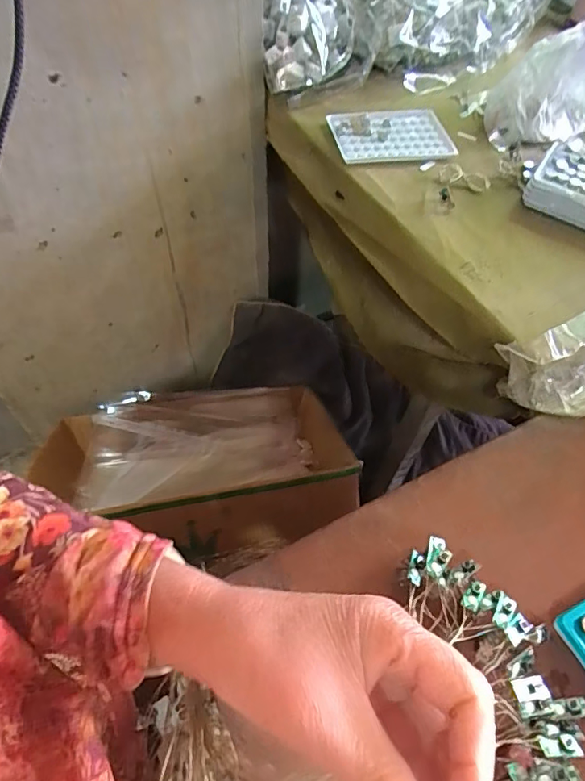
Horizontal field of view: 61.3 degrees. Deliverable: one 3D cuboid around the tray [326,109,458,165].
[{"bbox_3d":[0.112,-0.290,0.560,0.131,0.011,0.092,-4,57,-5],"label":"tray"}]

